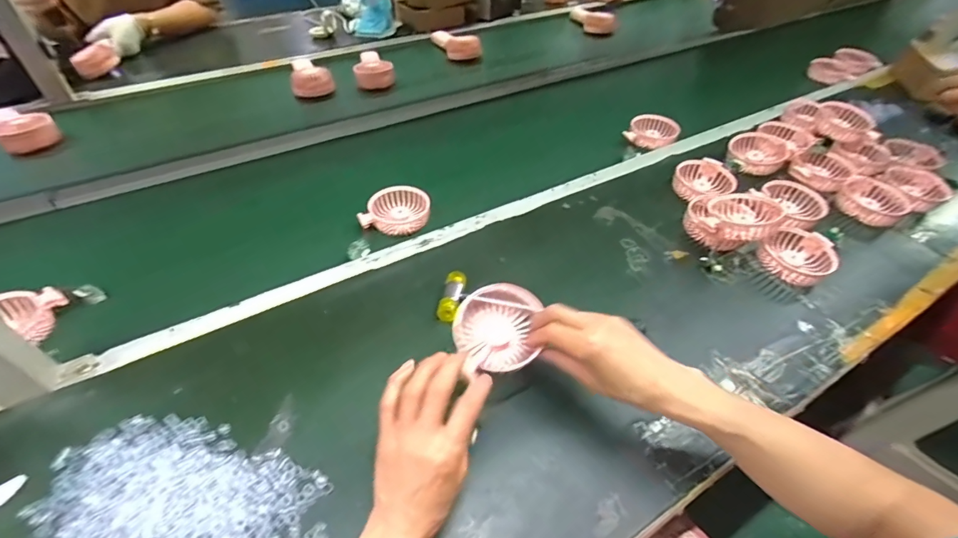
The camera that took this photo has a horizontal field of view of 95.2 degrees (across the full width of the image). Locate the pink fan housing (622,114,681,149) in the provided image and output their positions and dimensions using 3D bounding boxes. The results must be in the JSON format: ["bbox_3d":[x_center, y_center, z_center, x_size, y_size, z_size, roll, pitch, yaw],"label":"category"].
[{"bbox_3d":[0.348,-0.277,0.879,0.096,0.033,0.097,18,49,14],"label":"pink fan housing"}]

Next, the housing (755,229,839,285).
[{"bbox_3d":[0.445,-0.020,0.609,0.090,0.045,0.082,1,47,-1],"label":"housing"}]

